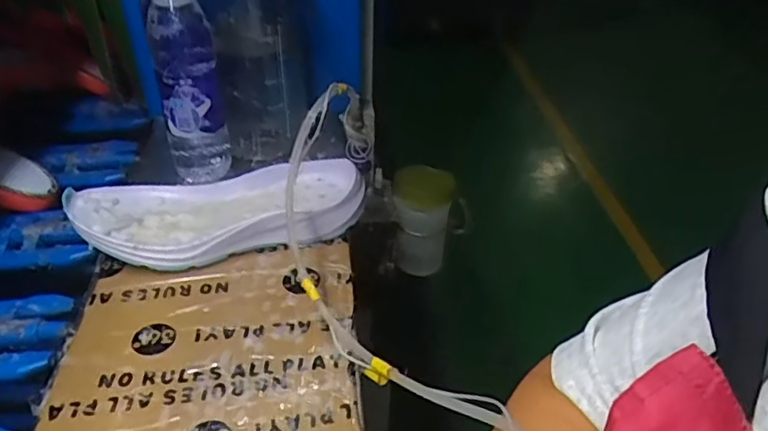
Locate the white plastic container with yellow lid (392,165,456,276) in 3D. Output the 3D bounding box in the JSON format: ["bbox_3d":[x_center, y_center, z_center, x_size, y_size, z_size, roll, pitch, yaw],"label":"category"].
[{"bbox_3d":[0.050,0.012,0.768,0.079,0.121,0.078,5,38,4],"label":"white plastic container with yellow lid"}]

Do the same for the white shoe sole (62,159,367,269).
[{"bbox_3d":[-0.154,-0.006,0.566,0.268,0.052,0.110,-7,40,-11],"label":"white shoe sole"}]

